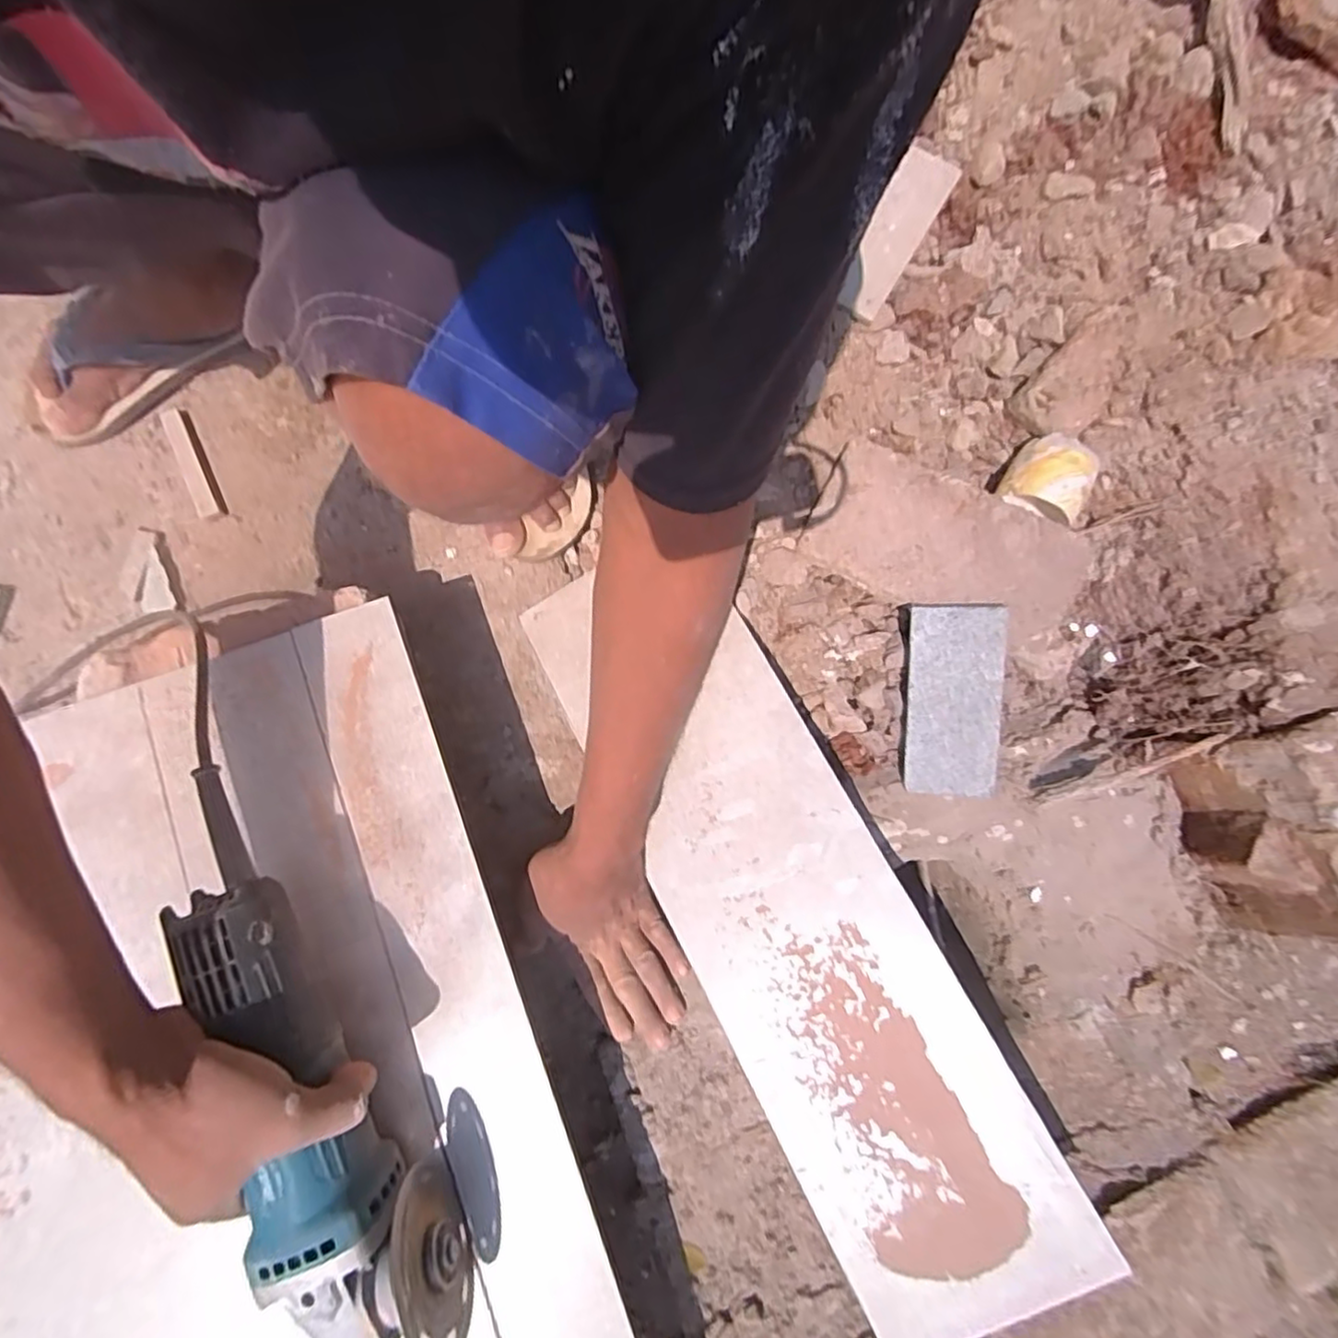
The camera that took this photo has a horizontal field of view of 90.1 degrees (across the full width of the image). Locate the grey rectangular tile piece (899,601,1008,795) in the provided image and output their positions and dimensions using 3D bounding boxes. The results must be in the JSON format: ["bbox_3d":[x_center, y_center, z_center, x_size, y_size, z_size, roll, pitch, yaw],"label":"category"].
[{"bbox_3d":[0.222,0.025,0.523,0.068,0.012,0.149,2,98,15],"label":"grey rectangular tile piece"}]

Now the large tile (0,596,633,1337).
[{"bbox_3d":[-0.269,0.291,0.391,0.386,0.013,0.586,-21,80,-8],"label":"large tile"}]

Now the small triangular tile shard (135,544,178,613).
[{"bbox_3d":[-0.433,-0.071,0.559,0.026,0.009,0.059,-24,81,-10],"label":"small triangular tile shard"}]

